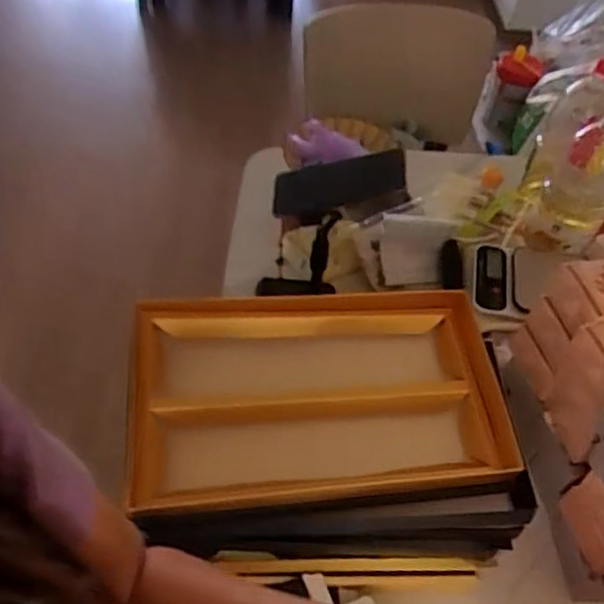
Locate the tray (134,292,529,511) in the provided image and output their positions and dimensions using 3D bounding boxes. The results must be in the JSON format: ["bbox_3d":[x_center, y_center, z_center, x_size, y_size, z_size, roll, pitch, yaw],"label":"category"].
[{"bbox_3d":[0.021,0.107,0.702,0.402,0.077,0.232,-3,52,-8],"label":"tray"}]

